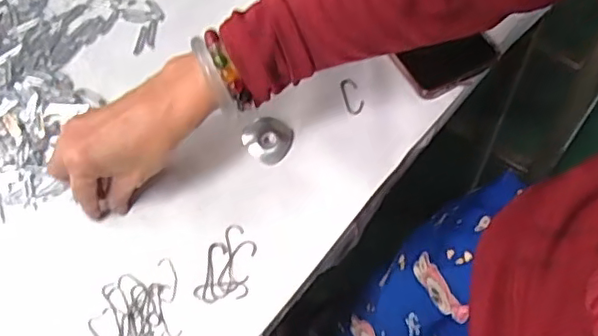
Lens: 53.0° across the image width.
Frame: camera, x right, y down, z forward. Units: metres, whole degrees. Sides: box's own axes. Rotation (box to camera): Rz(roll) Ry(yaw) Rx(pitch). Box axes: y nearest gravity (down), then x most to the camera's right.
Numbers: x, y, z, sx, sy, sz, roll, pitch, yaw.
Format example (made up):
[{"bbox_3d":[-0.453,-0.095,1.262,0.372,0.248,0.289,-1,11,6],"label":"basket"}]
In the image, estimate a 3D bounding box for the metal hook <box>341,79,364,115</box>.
[{"bbox_3d":[0.045,-0.061,0.507,0.015,0.004,0.037,-12,64,-3],"label":"metal hook"}]

